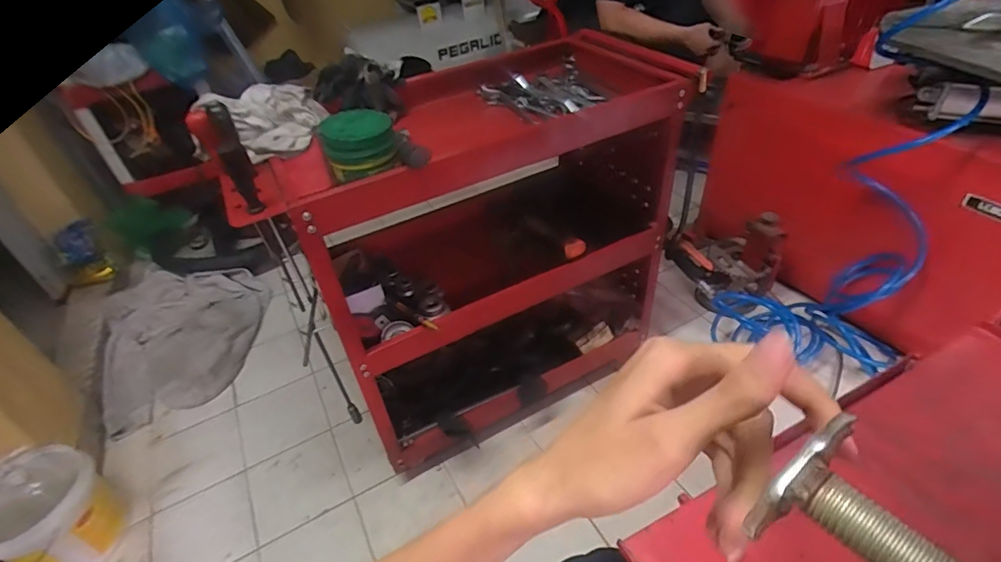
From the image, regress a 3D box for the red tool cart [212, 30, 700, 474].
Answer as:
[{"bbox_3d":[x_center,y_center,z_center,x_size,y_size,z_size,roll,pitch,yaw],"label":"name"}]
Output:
[{"bbox_3d":[-0.022,-0.063,1.066,0.808,0.651,0.406,-27,44,-22],"label":"red tool cart"}]

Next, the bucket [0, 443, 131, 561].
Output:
[{"bbox_3d":[-0.868,0.449,0.958,0.203,0.227,0.193,-4,41,3],"label":"bucket"}]

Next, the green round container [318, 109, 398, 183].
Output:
[{"bbox_3d":[-0.201,-0.198,0.712,0.099,0.065,0.092,-15,41,-10],"label":"green round container"}]

